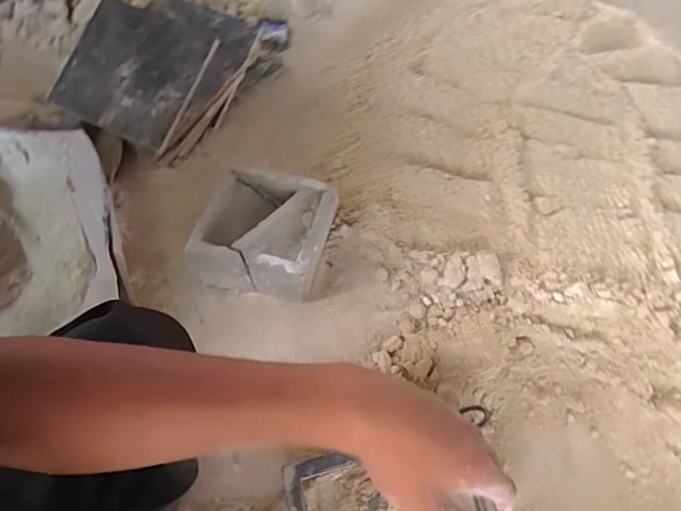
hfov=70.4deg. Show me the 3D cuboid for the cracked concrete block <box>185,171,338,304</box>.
[{"bbox_3d":[-0.130,-0.032,0.840,0.204,0.123,0.201,15,62,3],"label":"cracked concrete block"}]

